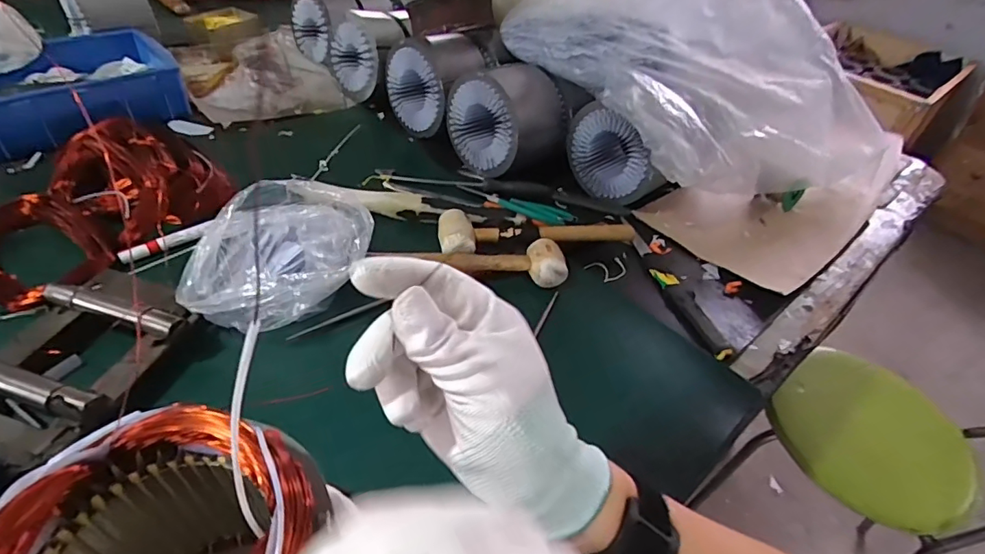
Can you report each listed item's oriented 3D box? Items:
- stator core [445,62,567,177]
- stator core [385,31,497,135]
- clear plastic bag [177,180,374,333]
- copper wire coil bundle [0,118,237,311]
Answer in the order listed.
[{"bbox_3d":[0.021,-0.259,0.828,0.156,0.134,0.132,35,50,27],"label":"stator core"},{"bbox_3d":[-0.098,-0.346,0.901,0.161,0.143,0.128,31,48,23],"label":"stator core"},{"bbox_3d":[-0.223,-0.024,0.534,0.188,0.097,0.141,-11,46,-19],"label":"clear plastic bag"},{"bbox_3d":[-0.487,-0.095,0.617,0.200,0.077,0.287,17,44,10],"label":"copper wire coil bundle"}]

